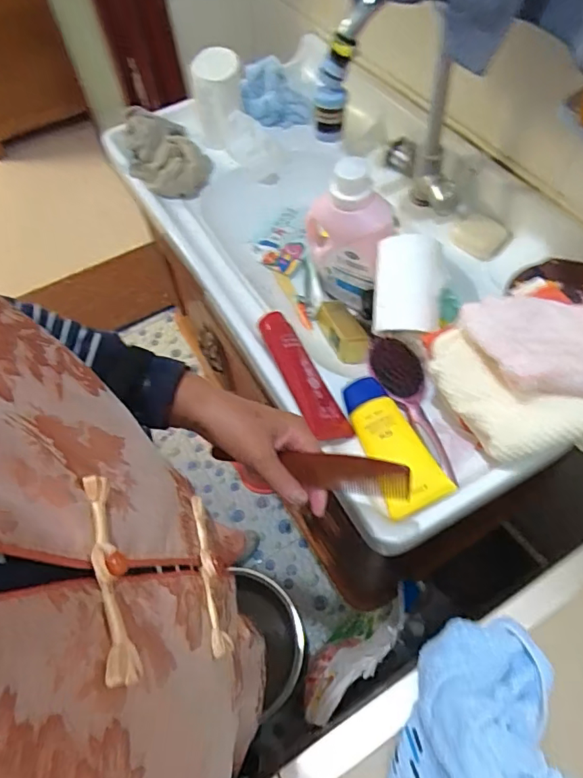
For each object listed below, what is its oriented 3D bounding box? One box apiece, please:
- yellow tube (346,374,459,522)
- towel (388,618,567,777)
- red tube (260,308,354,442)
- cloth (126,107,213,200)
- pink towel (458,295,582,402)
[{"bbox_3d":[0.113,0.058,0.602,0.070,0.036,0.182,-19,59,-7],"label":"yellow tube"},{"bbox_3d":[0.154,0.290,0.406,0.144,0.042,0.194,-7,58,1],"label":"towel"},{"bbox_3d":[0.014,-0.021,0.655,0.052,0.041,0.194,-21,59,-8],"label":"red tube"},{"bbox_3d":[-0.227,-0.432,0.934,0.140,0.059,0.213,-15,58,-5],"label":"cloth"},{"bbox_3d":[0.294,-0.044,0.560,0.180,0.063,0.173,-15,58,-4],"label":"pink towel"}]

